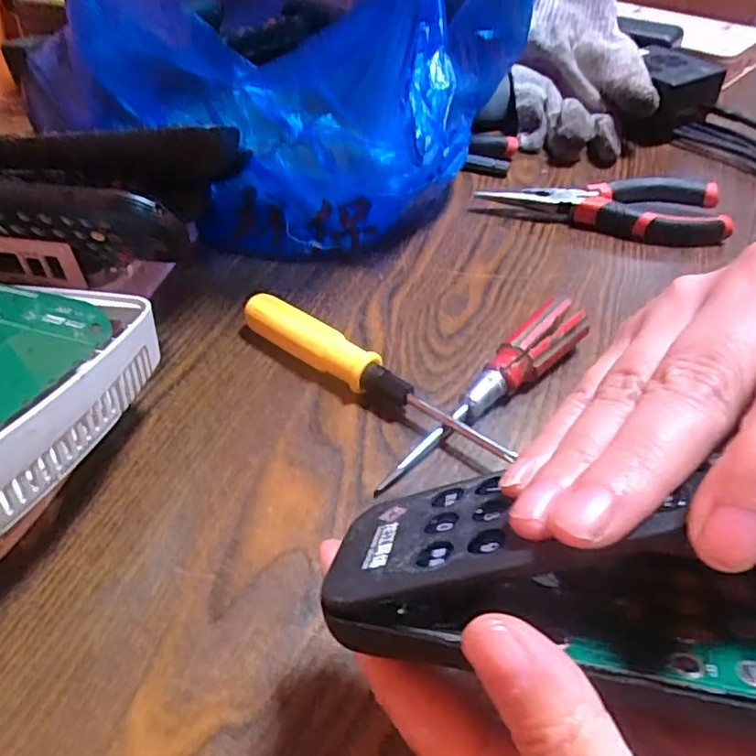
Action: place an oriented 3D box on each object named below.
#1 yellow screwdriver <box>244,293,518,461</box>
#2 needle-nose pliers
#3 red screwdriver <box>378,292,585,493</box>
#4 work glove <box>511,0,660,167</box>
[{"bbox_3d":[-0.006,0.000,0.284,0.152,0.019,0.017,31,52,27],"label":"yellow screwdriver"},{"bbox_3d":[0.147,-0.114,0.399,0.156,0.023,0.046,4,45,3],"label":"needle-nose pliers"},{"bbox_3d":[0.049,0.004,0.276,0.135,0.025,0.021,-31,53,-29],"label":"red screwdriver"},{"bbox_3d":[0.163,-0.244,0.476,0.097,0.087,0.121,-1,45,-2],"label":"work glove"}]

